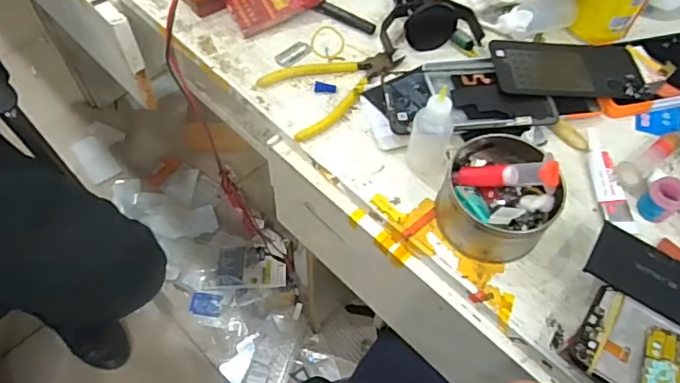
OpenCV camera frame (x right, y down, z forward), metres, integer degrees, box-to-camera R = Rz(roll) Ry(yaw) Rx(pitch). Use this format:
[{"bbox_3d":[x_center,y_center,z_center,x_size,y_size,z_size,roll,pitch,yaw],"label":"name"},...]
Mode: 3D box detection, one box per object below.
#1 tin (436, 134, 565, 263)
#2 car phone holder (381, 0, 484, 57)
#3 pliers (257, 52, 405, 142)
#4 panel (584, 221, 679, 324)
[{"bbox_3d":[0.134,0.001,0.460,0.096,0.069,0.098,1,58,-1],"label":"tin"},{"bbox_3d":[0.090,-0.200,0.588,0.108,0.042,0.096,-12,59,-9],"label":"car phone holder"},{"bbox_3d":[-0.009,-0.119,0.562,0.143,0.012,0.088,-34,65,-21],"label":"pliers"},{"bbox_3d":[0.251,0.067,0.427,0.099,0.008,0.065,32,54,15],"label":"panel"}]

